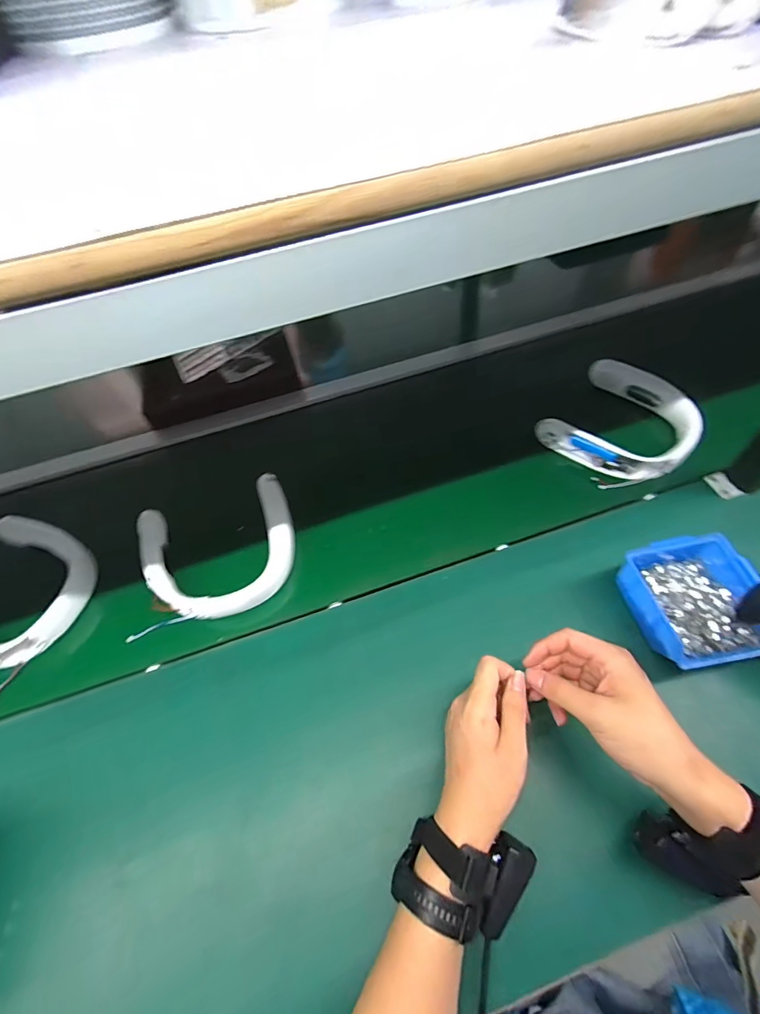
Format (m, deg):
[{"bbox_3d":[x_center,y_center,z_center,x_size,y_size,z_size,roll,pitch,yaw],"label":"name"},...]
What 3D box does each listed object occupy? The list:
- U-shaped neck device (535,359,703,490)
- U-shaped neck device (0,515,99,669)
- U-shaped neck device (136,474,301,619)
[{"bbox_3d":[0.387,-0.134,0.692,0.214,0.065,0.212,-37,61,-19],"label":"U-shaped neck device"},{"bbox_3d":[-0.518,0.118,0.597,0.200,0.047,0.202,11,58,11],"label":"U-shaped neck device"},{"bbox_3d":[-0.226,0.057,0.610,0.209,0.047,0.196,-20,57,-8],"label":"U-shaped neck device"}]

